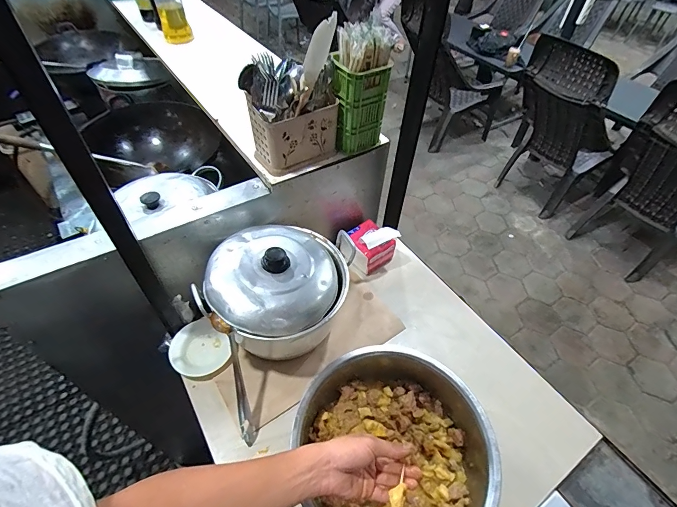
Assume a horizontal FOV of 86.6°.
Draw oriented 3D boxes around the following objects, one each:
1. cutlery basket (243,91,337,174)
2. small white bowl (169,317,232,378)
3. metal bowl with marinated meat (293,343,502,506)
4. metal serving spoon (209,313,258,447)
[{"bbox_3d":[-0.085,-0.239,0.694,0.155,0.123,0.082,-29,56,-25],"label":"cutlery basket"},{"bbox_3d":[-0.272,0.192,0.708,0.117,0.035,0.106,31,55,22],"label":"small white bowl"},{"bbox_3d":[0.080,0.313,0.562,0.286,0.116,0.289,1,49,-1],"label":"metal bowl with marinated meat"},{"bbox_3d":[-0.175,0.209,0.609,0.030,0.227,0.042,-13,10,-14],"label":"metal serving spoon"}]

